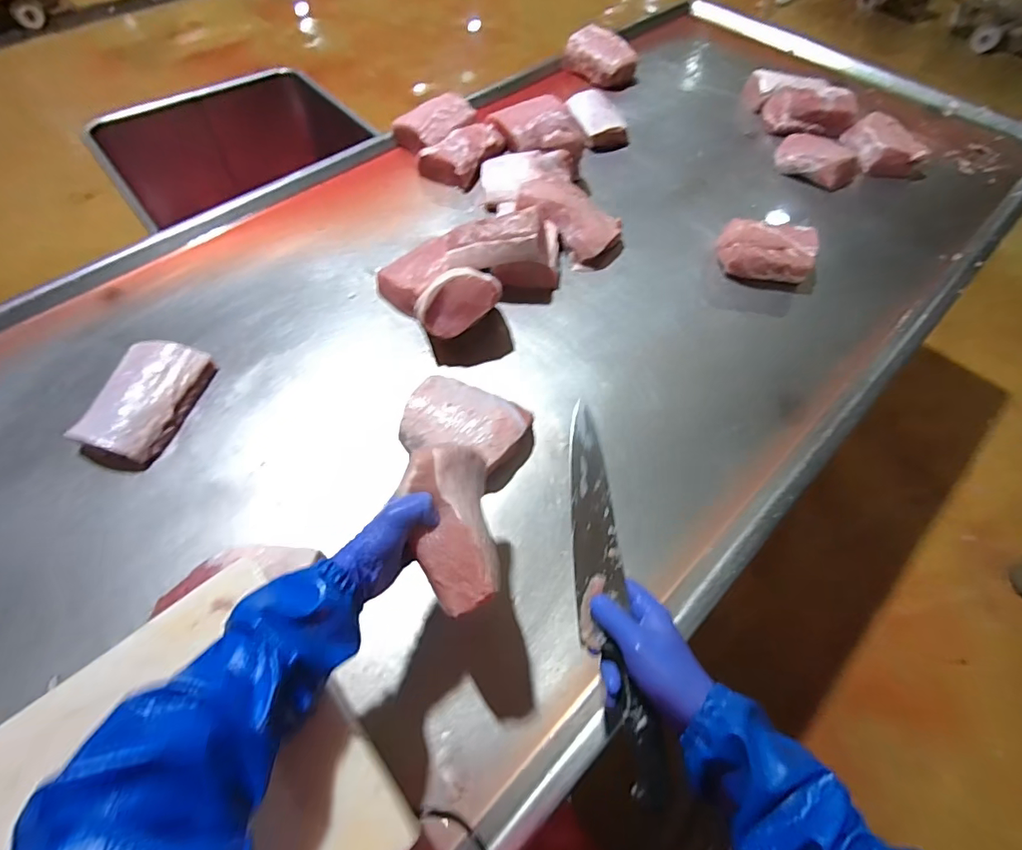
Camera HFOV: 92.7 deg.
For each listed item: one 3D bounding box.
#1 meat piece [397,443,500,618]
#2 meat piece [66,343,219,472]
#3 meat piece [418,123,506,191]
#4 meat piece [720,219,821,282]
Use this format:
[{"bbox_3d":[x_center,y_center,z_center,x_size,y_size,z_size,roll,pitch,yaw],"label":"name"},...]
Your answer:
[{"bbox_3d":[-0.059,0.099,0.484,0.080,0.064,0.160,-8,65,-6],"label":"meat piece"},{"bbox_3d":[-0.548,-0.038,0.728,0.119,0.062,0.206,14,59,6],"label":"meat piece"},{"bbox_3d":[-0.100,-0.597,1.070,0.129,0.073,0.181,31,62,16],"label":"meat piece"},{"bbox_3d":[0.477,-0.321,0.917,0.158,0.080,0.098,10,59,4],"label":"meat piece"}]

